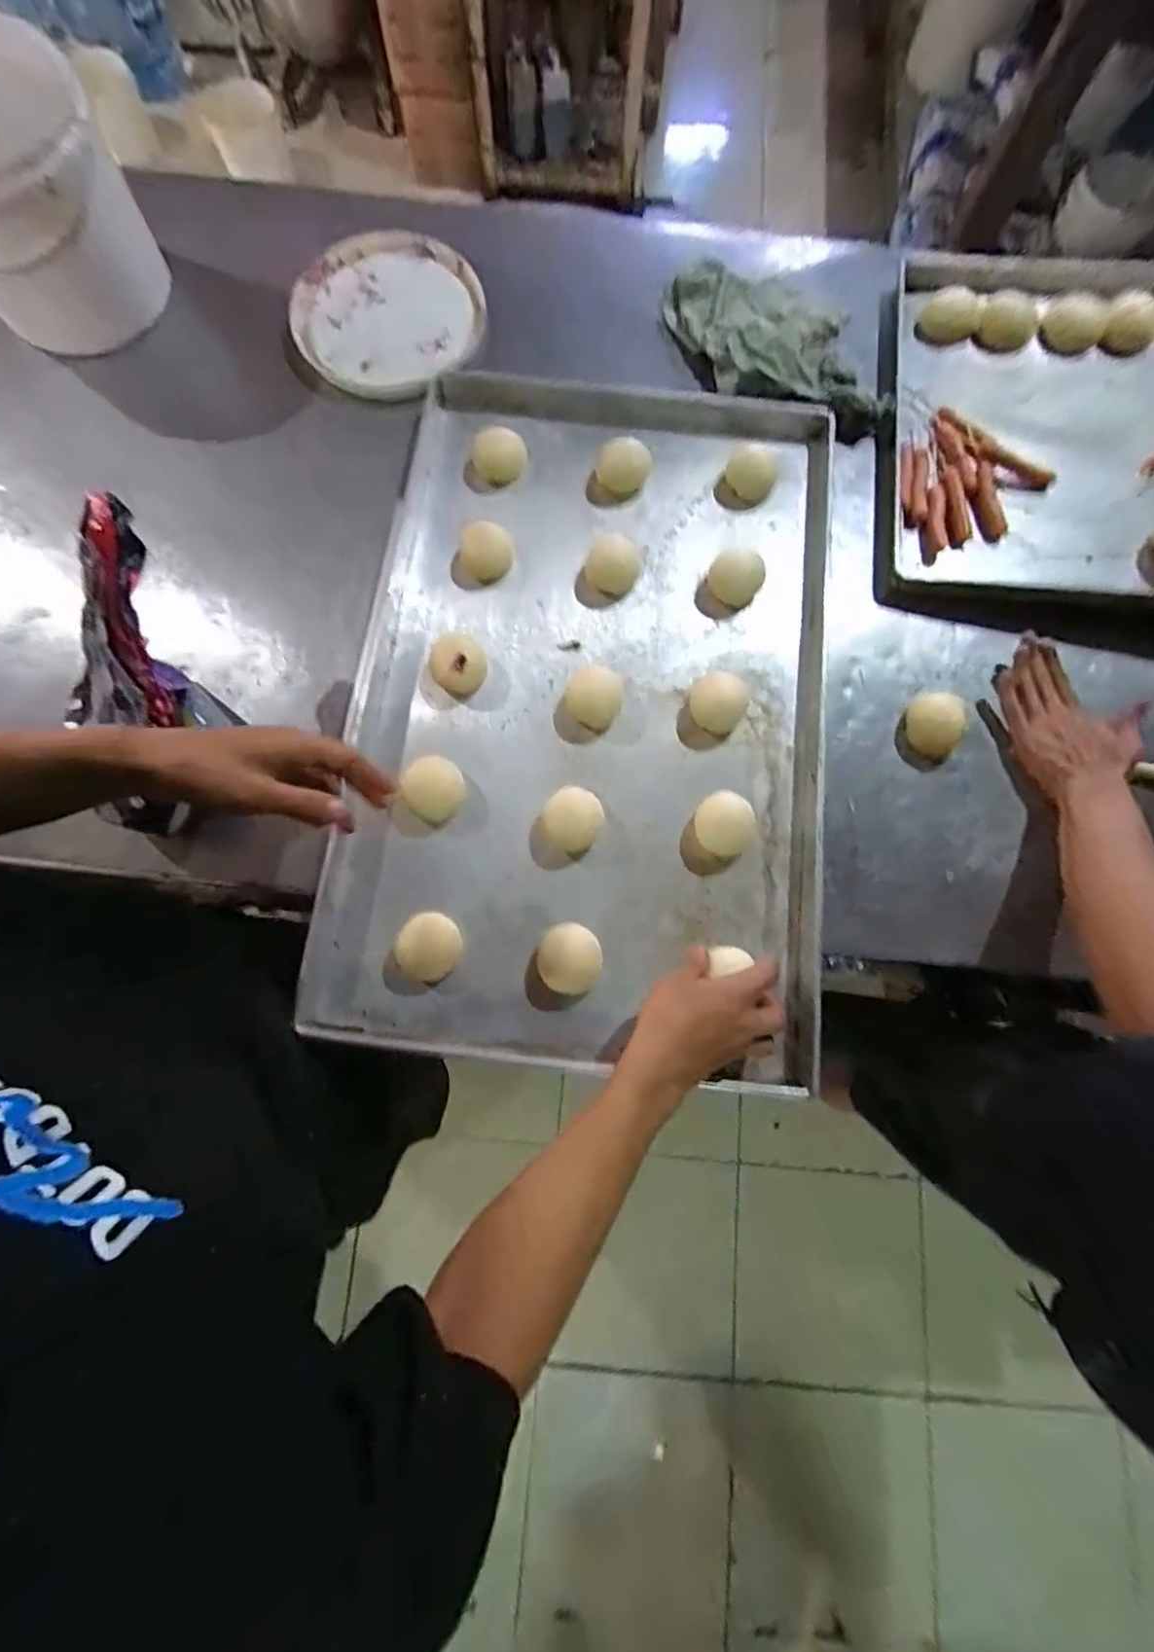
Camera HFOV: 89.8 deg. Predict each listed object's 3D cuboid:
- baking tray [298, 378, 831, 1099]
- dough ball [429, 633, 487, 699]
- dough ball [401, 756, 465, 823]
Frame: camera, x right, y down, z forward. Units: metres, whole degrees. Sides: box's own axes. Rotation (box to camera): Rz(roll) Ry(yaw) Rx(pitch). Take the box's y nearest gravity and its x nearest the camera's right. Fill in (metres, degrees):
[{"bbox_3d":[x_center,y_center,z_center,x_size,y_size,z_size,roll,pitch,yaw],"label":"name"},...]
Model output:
[{"bbox_3d":[0.013,-0.136,0.579,0.460,0.039,0.701,7,78,2],"label":"baking tray"},{"bbox_3d":[-0.119,-0.158,0.575,0.056,0.031,0.055,0,77,-1],"label":"dough ball"},{"bbox_3d":[-0.134,-0.034,0.542,0.052,0.031,0.054,0,77,-1],"label":"dough ball"}]

